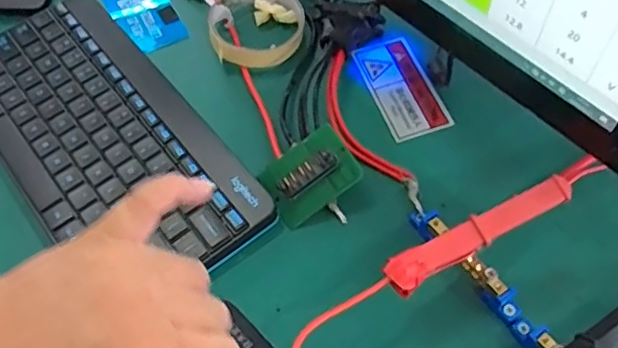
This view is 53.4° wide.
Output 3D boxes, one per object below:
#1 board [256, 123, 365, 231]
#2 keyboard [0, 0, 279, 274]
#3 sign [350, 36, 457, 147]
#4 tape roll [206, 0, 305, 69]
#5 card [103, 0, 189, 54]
[{"bbox_3d":[-0.001,0.000,0.446,0.067,0.019,0.051,-36,75,5],"label":"board"},{"bbox_3d":[-0.162,-0.030,0.478,0.140,0.022,0.286,-35,65,-18],"label":"keyboard"},{"bbox_3d":[0.077,-0.072,0.512,0.051,0.008,0.096,-19,61,-10],"label":"sign"},{"bbox_3d":[-0.046,-0.132,0.538,0.082,0.020,0.090,0,60,1],"label":"tape roll"},{"bbox_3d":[-0.149,-0.146,0.564,0.055,0.008,0.088,-30,64,-15],"label":"card"}]

